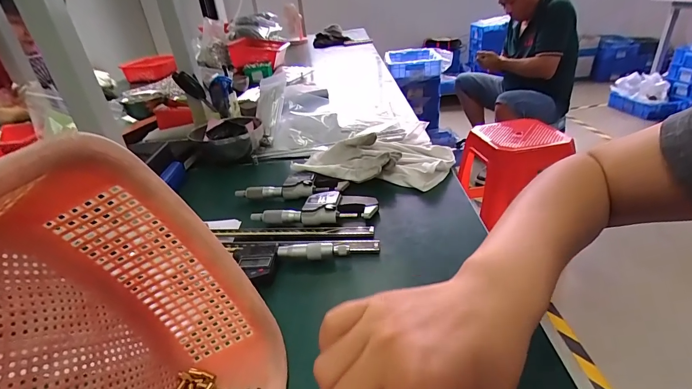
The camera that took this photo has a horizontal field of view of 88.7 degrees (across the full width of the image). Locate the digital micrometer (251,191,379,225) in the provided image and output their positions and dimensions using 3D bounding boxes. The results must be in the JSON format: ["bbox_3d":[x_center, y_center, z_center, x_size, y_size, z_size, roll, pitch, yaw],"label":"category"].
[{"bbox_3d":[-0.039,0.016,0.443,0.152,0.020,0.049,-5,29,3],"label":"digital micrometer"}]

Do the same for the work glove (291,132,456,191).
[{"bbox_3d":[0.050,-0.062,0.541,0.217,0.048,0.149,6,32,22],"label":"work glove"}]

